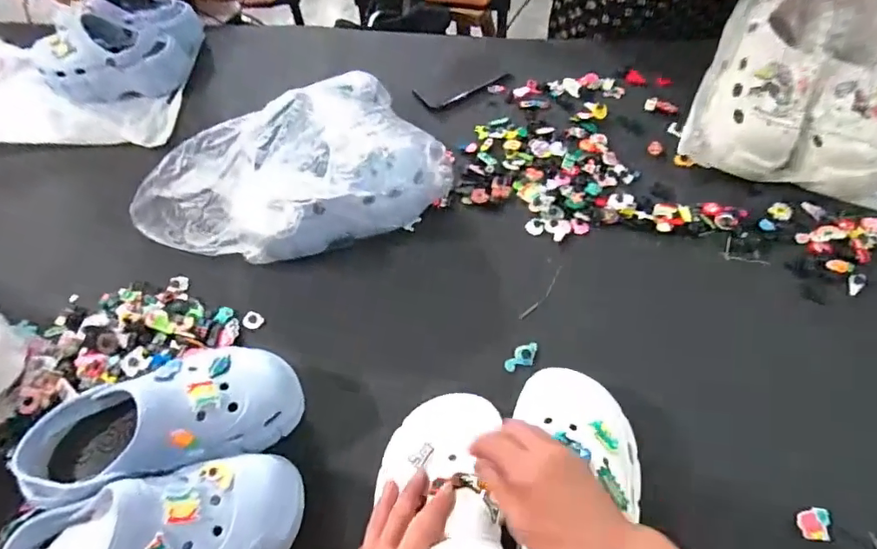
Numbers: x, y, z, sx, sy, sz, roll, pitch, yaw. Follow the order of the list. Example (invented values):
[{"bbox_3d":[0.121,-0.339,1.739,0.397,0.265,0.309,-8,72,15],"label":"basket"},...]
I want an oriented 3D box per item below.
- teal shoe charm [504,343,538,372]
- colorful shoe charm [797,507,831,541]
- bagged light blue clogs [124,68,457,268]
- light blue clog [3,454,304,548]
[{"bbox_3d":[0.099,0.098,0.608,0.045,0.009,0.025,-37,61,-2],"label":"teal shoe charm"},{"bbox_3d":[0.355,0.236,0.488,0.026,0.013,0.027,-5,57,0],"label":"colorful shoe charm"},{"bbox_3d":[-0.215,-0.140,0.707,0.396,0.107,0.268,-26,59,-14],"label":"bagged light blue clogs"},{"bbox_3d":[-0.252,0.237,0.452,0.252,0.085,0.102,-14,57,-6],"label":"light blue clog"}]

